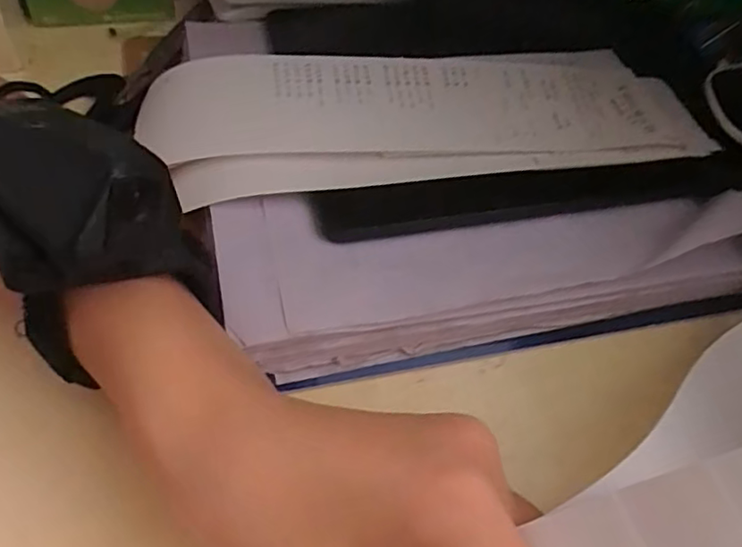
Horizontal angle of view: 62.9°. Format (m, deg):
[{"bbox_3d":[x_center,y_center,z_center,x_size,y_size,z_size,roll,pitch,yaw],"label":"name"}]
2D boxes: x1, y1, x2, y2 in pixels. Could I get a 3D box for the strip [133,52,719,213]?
[{"bbox_3d":[0.031,-0.075,0.274,0.248,0.017,0.072,-8,59,-9],"label":"strip"}]

